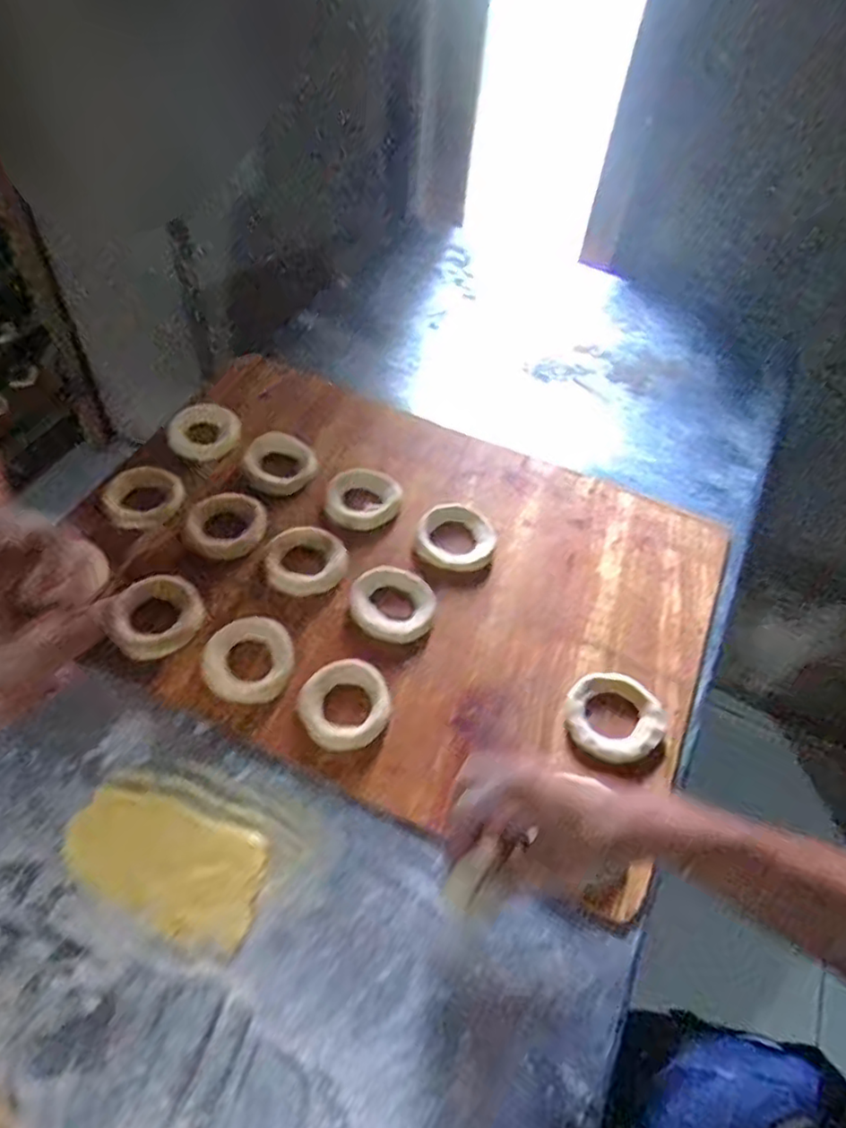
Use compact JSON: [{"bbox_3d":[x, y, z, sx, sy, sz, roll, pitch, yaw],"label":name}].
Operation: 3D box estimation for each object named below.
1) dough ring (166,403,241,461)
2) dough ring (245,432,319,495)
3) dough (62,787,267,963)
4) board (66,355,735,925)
[{"bbox_3d":[-0.240,-0.145,0.749,0.078,0.015,0.078,2,54,-3],"label":"dough ring"},{"bbox_3d":[-0.153,-0.110,0.734,0.072,0.019,0.071,2,54,-3],"label":"dough ring"},{"bbox_3d":[-0.185,0.213,0.487,0.147,0.010,0.079,18,54,8],"label":"dough"},{"bbox_3d":[-0.024,-0.005,0.649,0.577,0.015,0.407,22,55,12],"label":"board"}]

